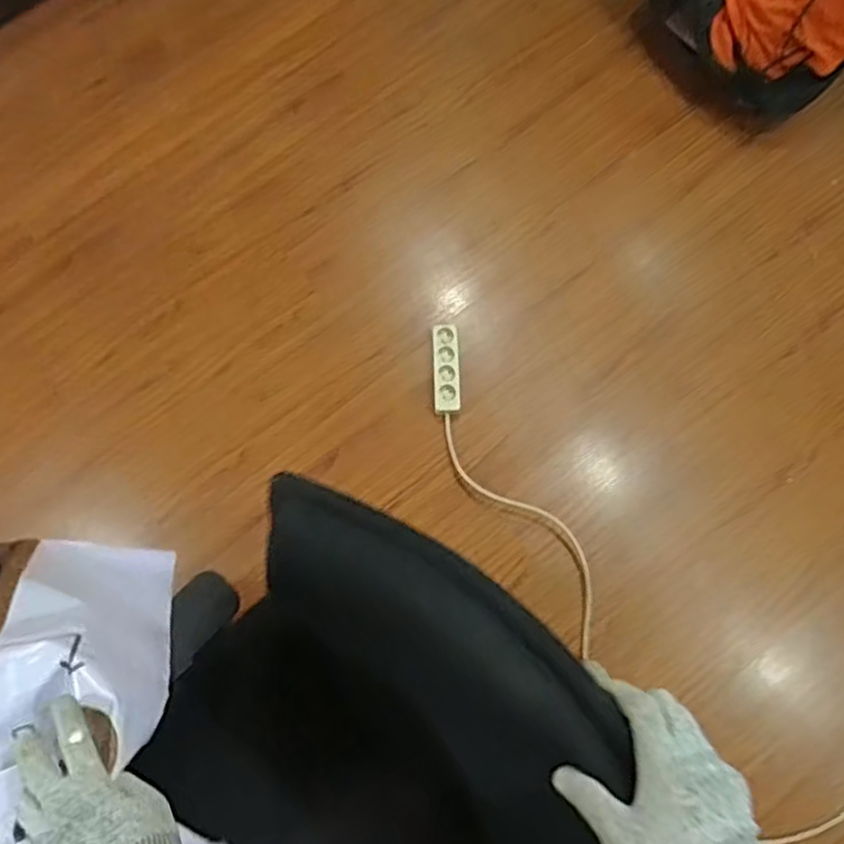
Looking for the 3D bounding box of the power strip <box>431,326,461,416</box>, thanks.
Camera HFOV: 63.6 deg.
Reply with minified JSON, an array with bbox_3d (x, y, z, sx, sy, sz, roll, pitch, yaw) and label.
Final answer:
[{"bbox_3d":[0.056,-0.123,1.559,0.063,0.031,0.202,-2,77,1],"label":"power strip"}]

